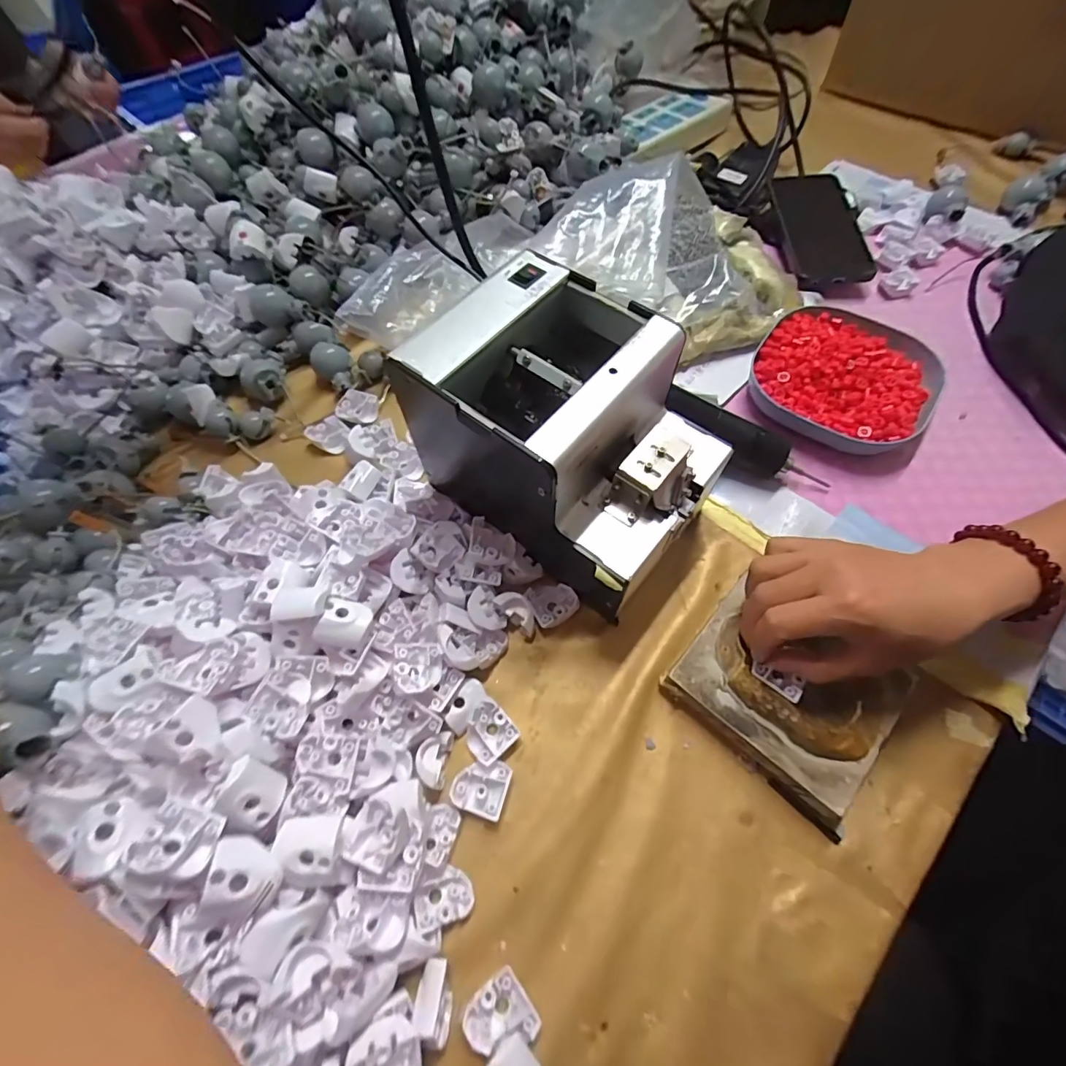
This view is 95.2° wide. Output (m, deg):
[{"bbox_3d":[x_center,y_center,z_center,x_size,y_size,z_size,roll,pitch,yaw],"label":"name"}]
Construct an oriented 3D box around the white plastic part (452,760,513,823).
[{"bbox_3d":[-0.031,0.152,0.293,0.032,0.010,0.029,14,65,9],"label":"white plastic part"}]

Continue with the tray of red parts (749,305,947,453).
[{"bbox_3d":[0.266,-0.130,0.417,0.145,0.026,0.155,29,68,16],"label":"tray of red parts"}]

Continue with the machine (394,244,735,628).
[{"bbox_3d":[0.024,-0.059,0.329,0.179,0.139,0.132,35,68,16],"label":"machine"}]

